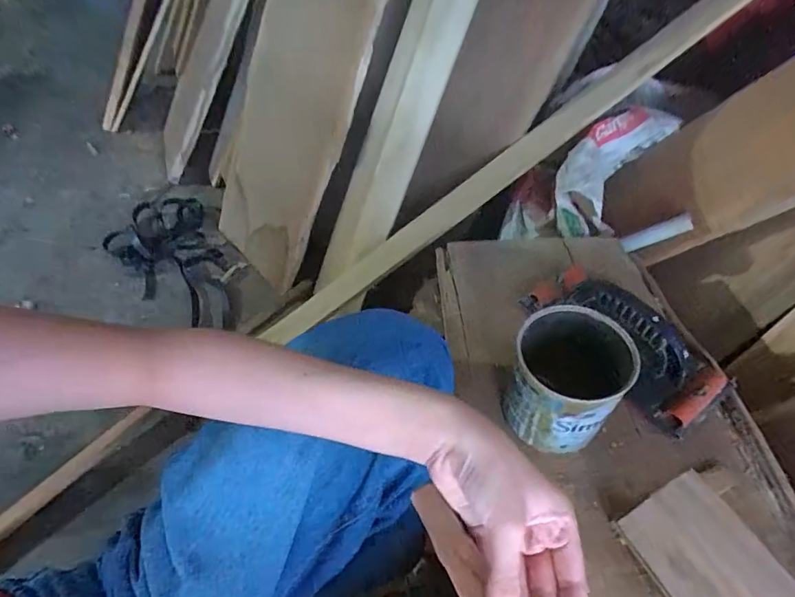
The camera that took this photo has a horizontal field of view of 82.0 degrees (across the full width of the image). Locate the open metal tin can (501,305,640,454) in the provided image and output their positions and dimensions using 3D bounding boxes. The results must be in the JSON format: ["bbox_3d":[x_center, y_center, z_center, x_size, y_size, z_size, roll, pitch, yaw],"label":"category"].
[{"bbox_3d":[0.159,0.083,0.444,0.099,0.113,0.102,24,52,18],"label":"open metal tin can"}]

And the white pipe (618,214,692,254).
[{"bbox_3d":[0.398,-0.100,0.704,0.097,0.025,0.021,-22,38,34],"label":"white pipe"}]

